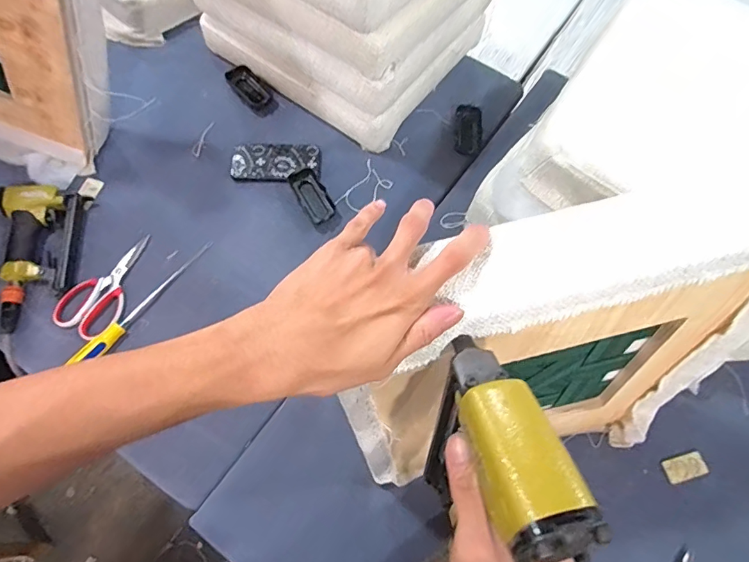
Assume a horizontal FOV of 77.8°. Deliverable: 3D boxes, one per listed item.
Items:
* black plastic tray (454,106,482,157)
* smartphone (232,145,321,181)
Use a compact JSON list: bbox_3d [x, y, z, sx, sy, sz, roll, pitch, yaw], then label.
[{"bbox_3d":[0.187,-0.297,0.916,0.051,0.022,0.105,5,67,0],"label":"black plastic tray"},{"bbox_3d":[-0.183,-0.221,0.869,0.163,0.013,0.080,-4,67,-4],"label":"smartphone"}]

